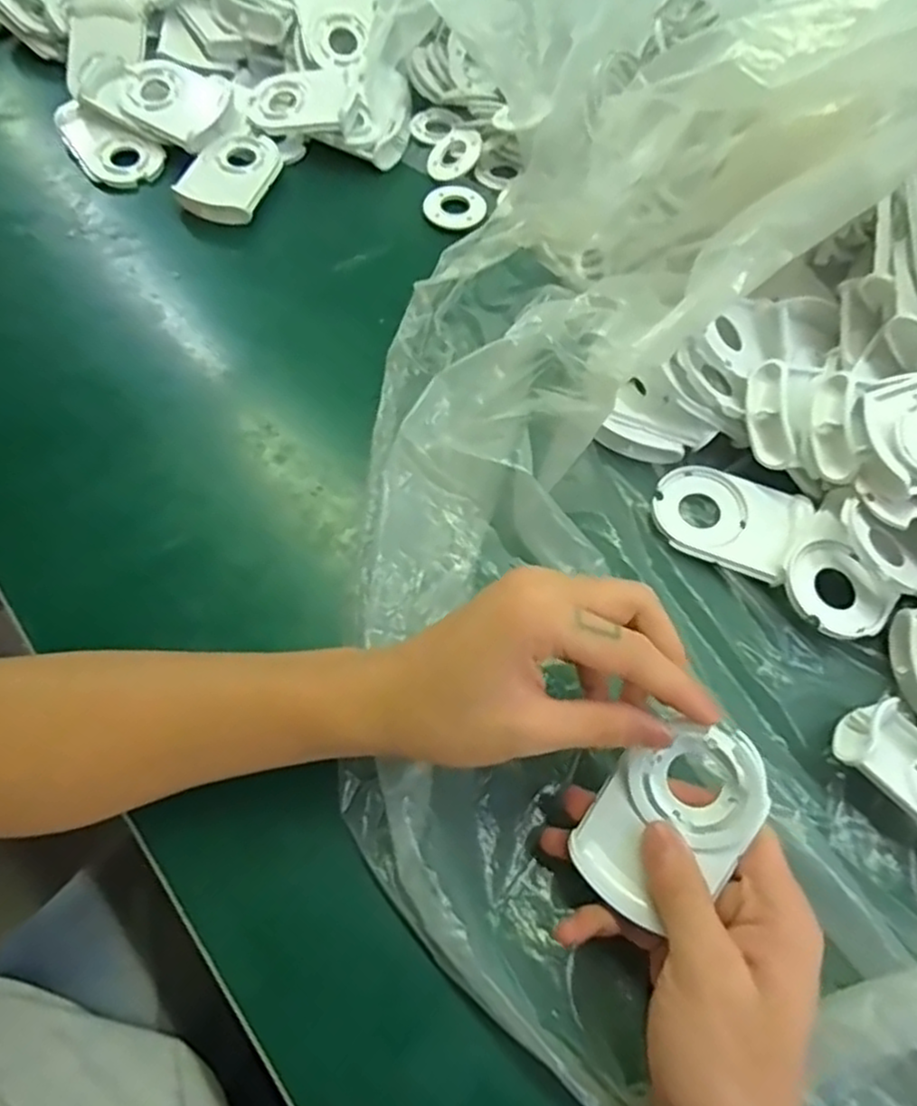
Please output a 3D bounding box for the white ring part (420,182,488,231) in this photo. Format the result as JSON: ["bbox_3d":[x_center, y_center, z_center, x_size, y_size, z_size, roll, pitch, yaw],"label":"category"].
[{"bbox_3d":[-0.002,-0.251,0.519,0.044,0.009,0.044,6,63,1],"label":"white ring part"}]

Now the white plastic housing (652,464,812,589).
[{"bbox_3d":[0.149,-0.022,0.398,0.077,0.016,0.060,25,65,10],"label":"white plastic housing"}]

